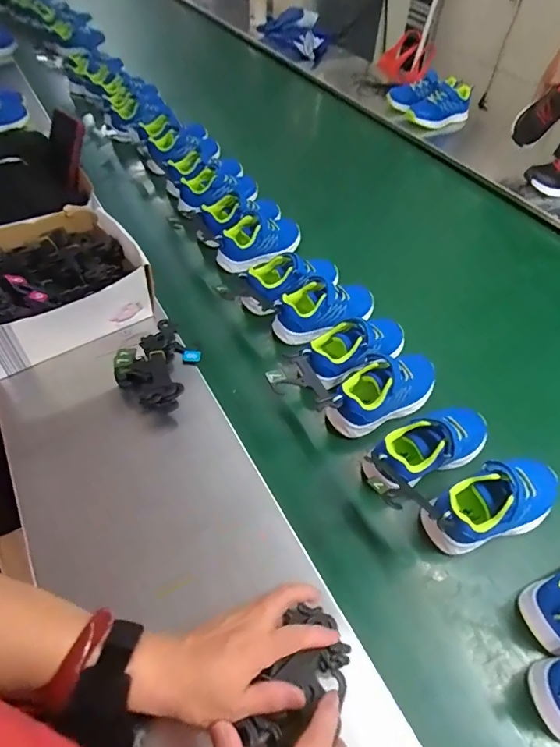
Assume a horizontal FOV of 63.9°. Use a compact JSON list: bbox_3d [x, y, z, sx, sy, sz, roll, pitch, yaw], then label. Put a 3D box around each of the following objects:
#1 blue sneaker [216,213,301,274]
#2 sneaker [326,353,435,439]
[{"bbox_3d":[-0.030,-0.233,0.792,0.169,0.072,0.076,-22,53,-19],"label":"blue sneaker"},{"bbox_3d":[0.137,0.017,0.584,0.159,0.058,0.079,-25,54,-21],"label":"sneaker"}]

